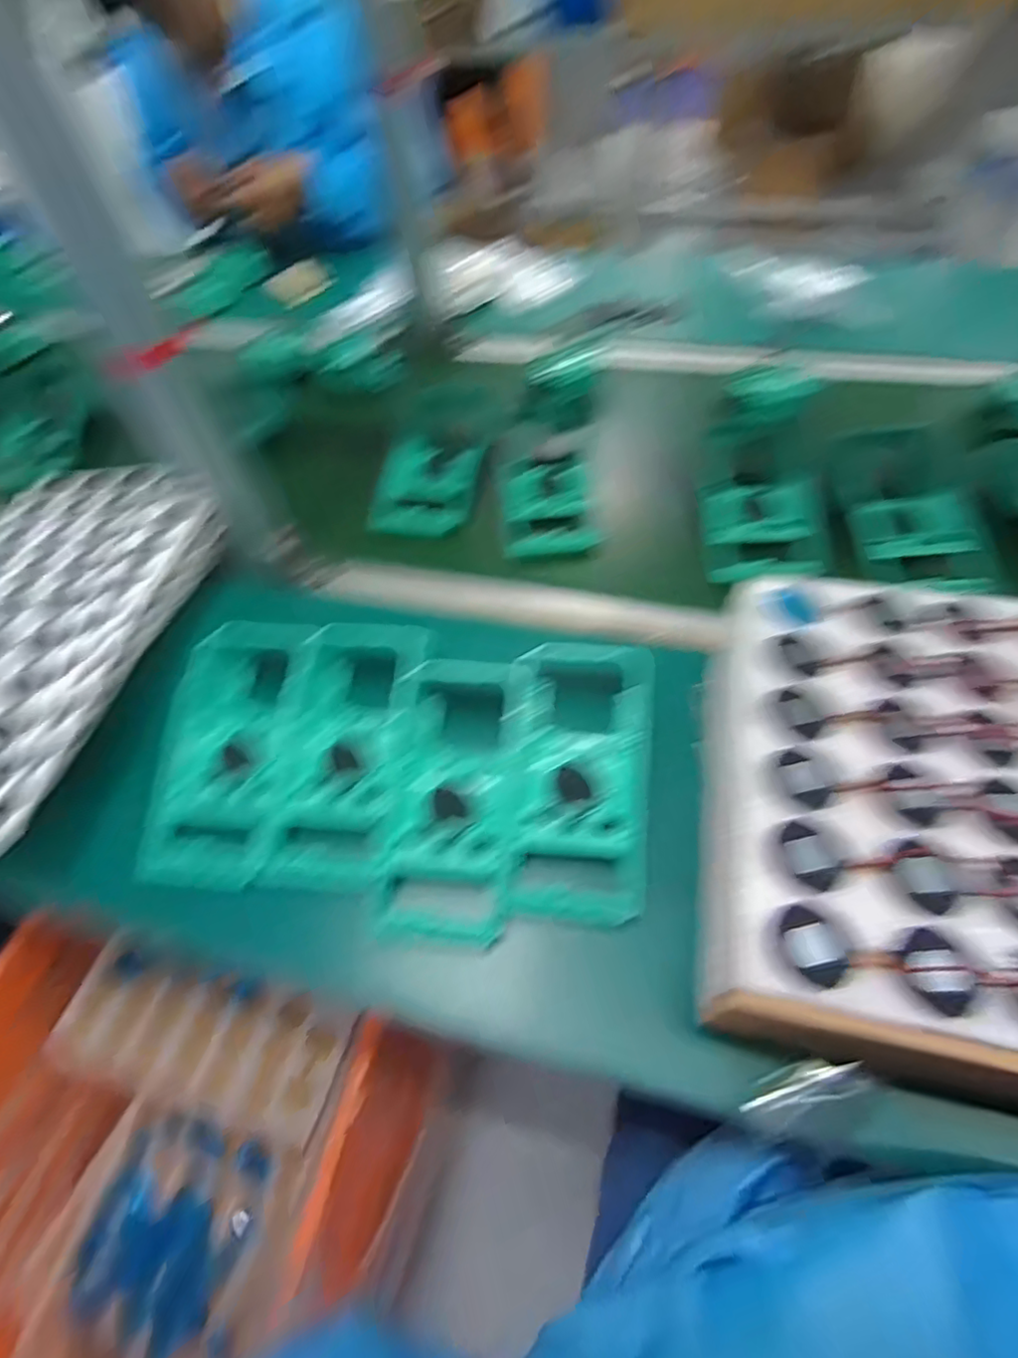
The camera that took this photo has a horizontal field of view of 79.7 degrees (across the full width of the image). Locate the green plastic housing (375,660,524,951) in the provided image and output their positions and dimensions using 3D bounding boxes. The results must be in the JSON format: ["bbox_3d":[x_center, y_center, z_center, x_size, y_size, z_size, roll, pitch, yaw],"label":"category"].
[{"bbox_3d":[-0.037,0.078,0.403,0.083,0.037,0.179,0,68,2],"label":"green plastic housing"}]

